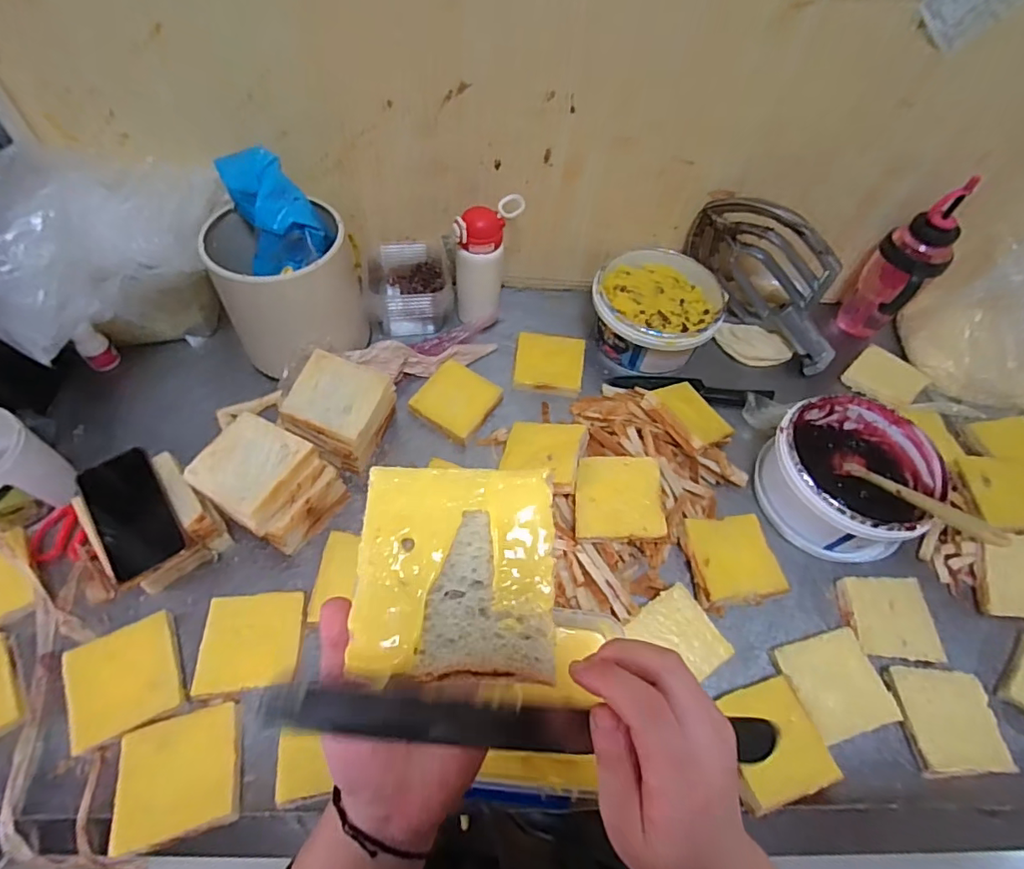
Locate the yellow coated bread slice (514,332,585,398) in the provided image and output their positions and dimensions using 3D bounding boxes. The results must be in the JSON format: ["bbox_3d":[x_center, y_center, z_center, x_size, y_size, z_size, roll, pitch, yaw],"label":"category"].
[{"bbox_3d":[0.062,-0.119,0.867,0.111,0.014,0.124,6,57,-1],"label":"yellow coated bread slice"}]

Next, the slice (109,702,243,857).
[{"bbox_3d":[-0.330,0.339,0.530,0.107,0.022,0.107,-12,59,-12],"label":"slice"}]

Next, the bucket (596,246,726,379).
[{"bbox_3d":[0.235,-0.204,0.889,0.196,0.109,0.208,2,57,-3],"label":"bucket"}]

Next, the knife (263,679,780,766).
[{"bbox_3d":[0.041,0.151,0.273,0.317,0.022,0.022,23,51,-30],"label":"knife"}]

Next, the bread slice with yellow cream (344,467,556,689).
[{"bbox_3d":[-0.029,0.070,0.282,0.101,0.021,0.106,2,57,-4],"label":"bread slice with yellow cream"}]

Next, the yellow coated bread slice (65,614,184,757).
[{"bbox_3d":[-0.420,0.263,0.576,0.101,0.019,0.108,-21,61,-17],"label":"yellow coated bread slice"}]

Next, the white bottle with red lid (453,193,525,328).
[{"bbox_3d":[-0.040,-0.265,0.838,0.094,0.178,0.091,2,57,-3],"label":"white bottle with red lid"}]

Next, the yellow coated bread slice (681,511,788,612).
[{"bbox_3d":[0.287,0.166,0.698,0.111,0.033,0.108,-4,58,-8],"label":"yellow coated bread slice"}]

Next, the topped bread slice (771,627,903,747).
[{"bbox_3d":[0.381,0.289,0.619,0.105,0.027,0.104,-15,59,-5],"label":"topped bread slice"}]

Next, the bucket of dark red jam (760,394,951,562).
[{"bbox_3d":[0.454,0.062,0.730,0.203,0.119,0.199,2,57,-3],"label":"bucket of dark red jam"}]

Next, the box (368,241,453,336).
[{"bbox_3d":[-0.169,-0.242,0.888,0.129,0.092,0.141,-10,58,-11],"label":"box"}]

